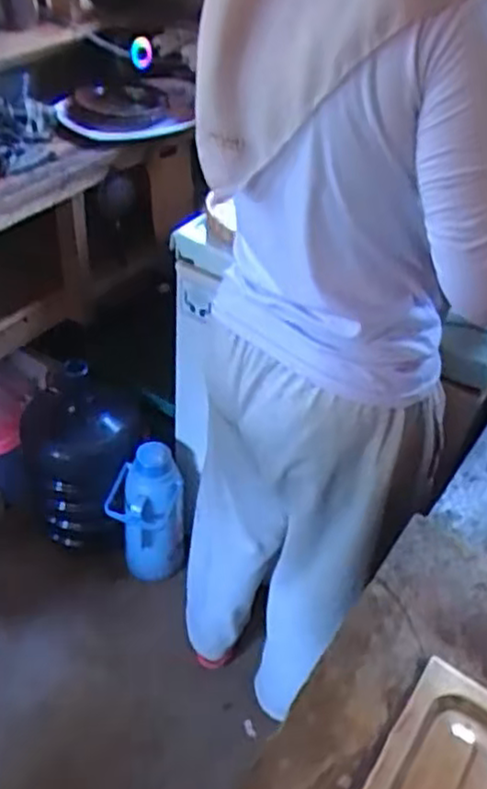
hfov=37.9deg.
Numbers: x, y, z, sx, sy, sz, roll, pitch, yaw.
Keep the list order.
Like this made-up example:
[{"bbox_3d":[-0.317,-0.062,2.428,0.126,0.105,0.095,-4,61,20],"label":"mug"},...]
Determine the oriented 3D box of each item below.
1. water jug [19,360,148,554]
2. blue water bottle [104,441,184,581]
[{"bbox_3d":[-0.381,0.115,1.636,0.294,0.441,0.256,14,43,8],"label":"water jug"},{"bbox_3d":[-0.217,0.278,1.599,0.160,0.347,0.122,2,43,-4],"label":"blue water bottle"}]

